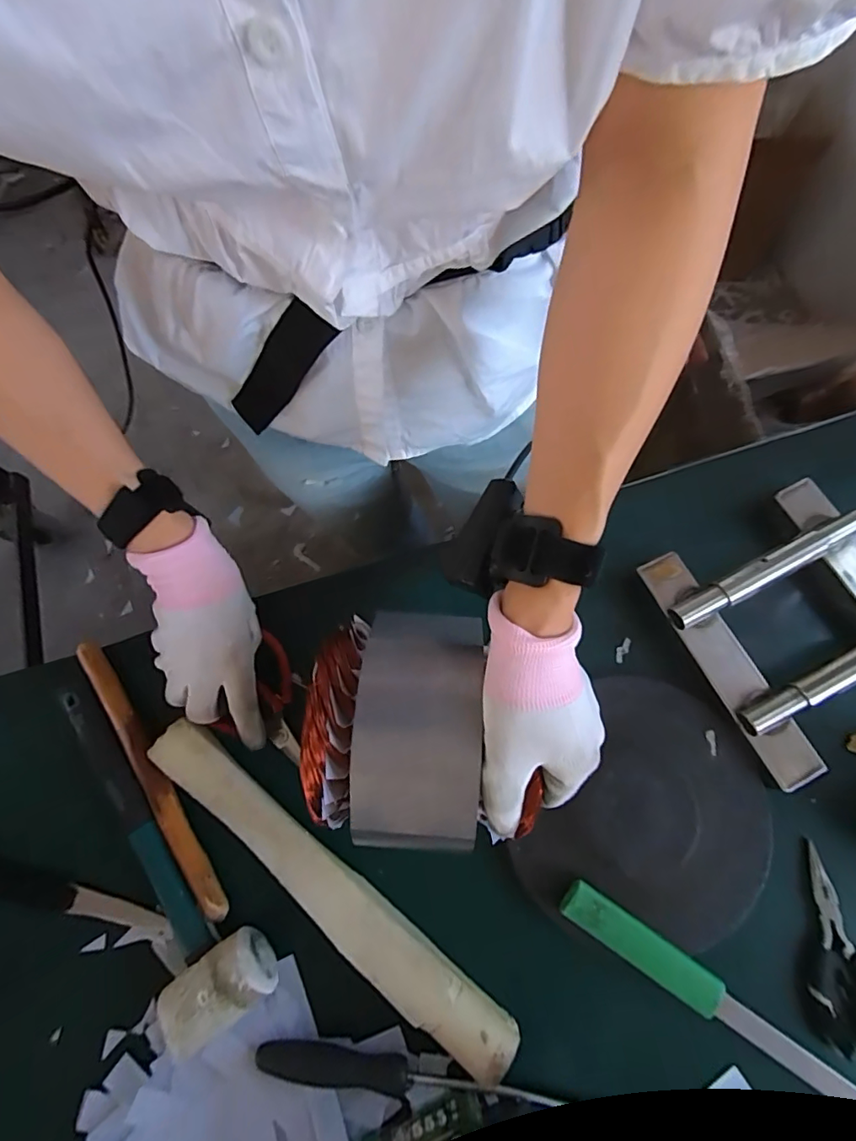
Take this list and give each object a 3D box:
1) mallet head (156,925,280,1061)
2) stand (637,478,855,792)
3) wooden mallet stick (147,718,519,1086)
[{"bbox_3d":[-0.144,0.287,0.359,0.066,0.046,0.045,-37,79,-7],"label":"mallet head"},{"bbox_3d":[0.298,0.041,0.414,0.177,0.032,0.193,-28,78,-5],"label":"stand"},{"bbox_3d":[-0.079,0.230,0.380,0.327,0.023,0.044,39,80,9],"label":"wooden mallet stick"}]

